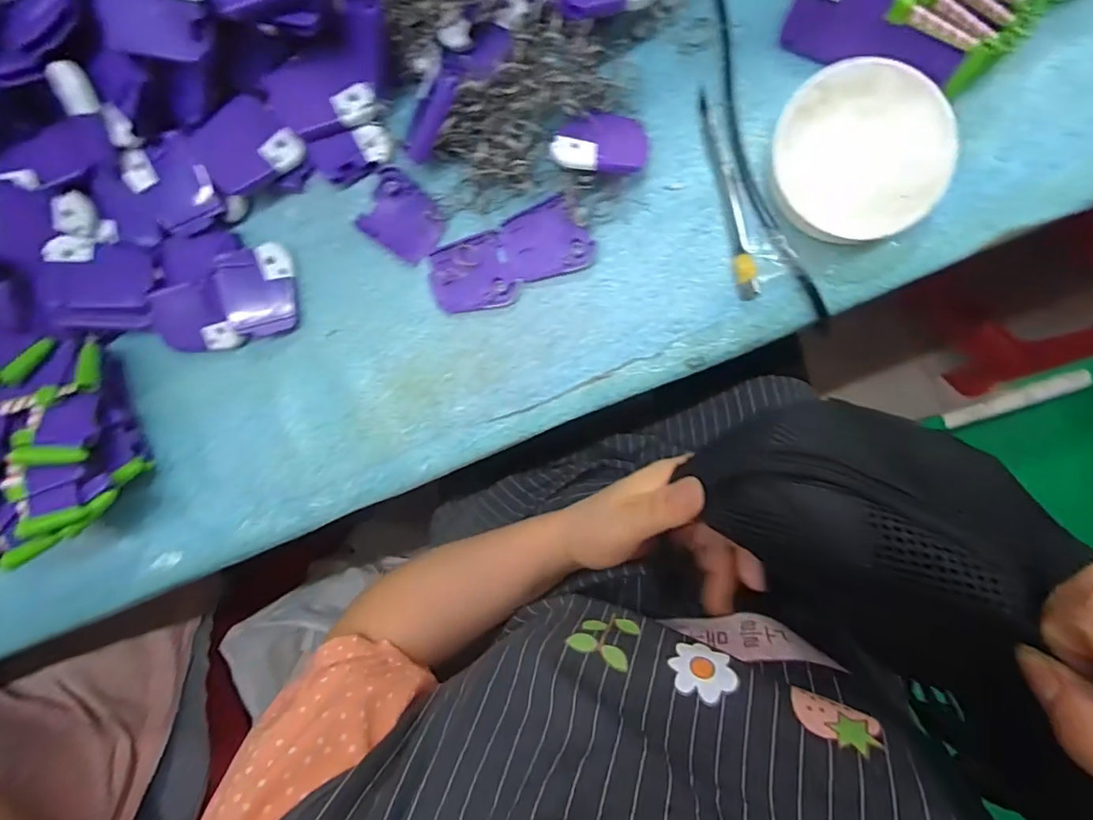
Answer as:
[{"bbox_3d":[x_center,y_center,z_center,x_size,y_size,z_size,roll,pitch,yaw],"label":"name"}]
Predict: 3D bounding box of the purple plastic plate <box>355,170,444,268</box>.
[{"bbox_3d":[-0.104,-0.139,0.374,0.060,0.005,0.048,36,95,4],"label":"purple plastic plate"}]

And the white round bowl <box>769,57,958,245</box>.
[{"bbox_3d":[0.198,-0.163,0.334,0.097,0.030,0.107,0,92,6],"label":"white round bowl"}]

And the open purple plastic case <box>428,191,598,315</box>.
[{"bbox_3d":[-0.027,-0.107,0.370,0.114,0.009,0.052,-22,90,6],"label":"open purple plastic case"}]

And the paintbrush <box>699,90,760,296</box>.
[{"bbox_3d":[0.123,-0.144,0.352,0.013,0.010,0.139,-14,91,6],"label":"paintbrush"}]

